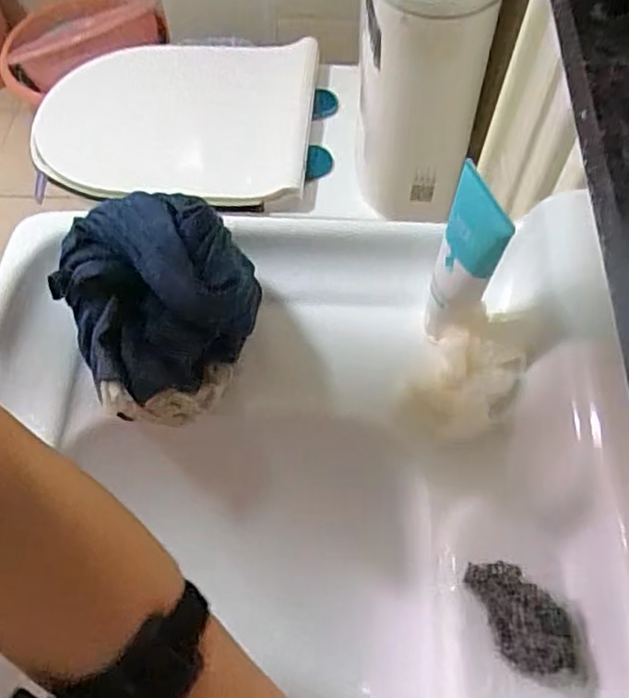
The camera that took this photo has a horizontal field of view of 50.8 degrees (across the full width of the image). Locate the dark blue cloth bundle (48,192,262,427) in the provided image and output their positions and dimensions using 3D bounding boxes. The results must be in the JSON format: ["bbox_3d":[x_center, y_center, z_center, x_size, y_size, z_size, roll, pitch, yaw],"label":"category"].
[{"bbox_3d":[-0.116,-0.031,0.495,0.130,0.123,0.147,-28,64,-14],"label":"dark blue cloth bundle"}]

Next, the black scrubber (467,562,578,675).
[{"bbox_3d":[0.131,0.167,0.419,0.042,0.031,0.078,-37,66,-18],"label":"black scrubber"}]

